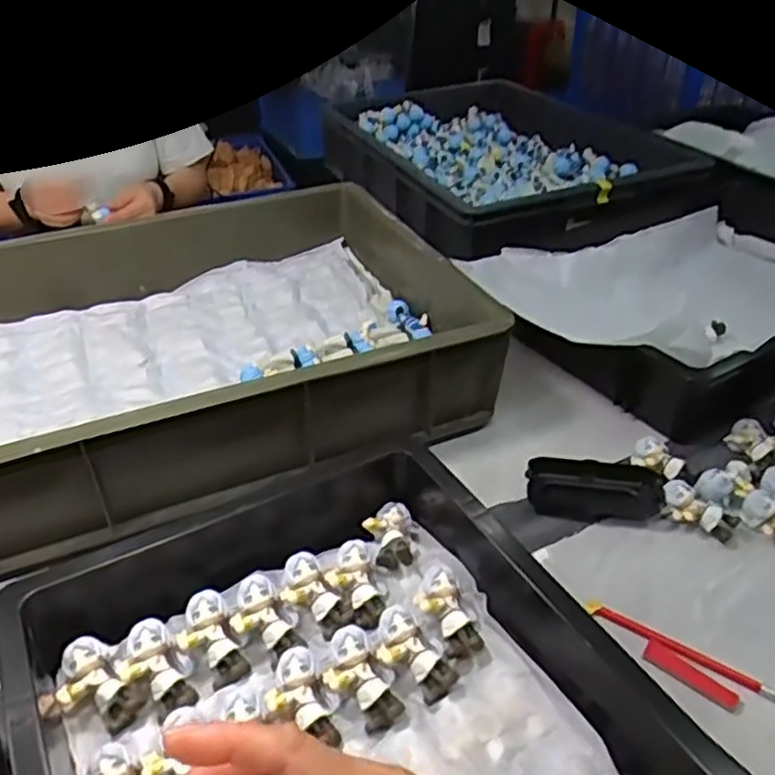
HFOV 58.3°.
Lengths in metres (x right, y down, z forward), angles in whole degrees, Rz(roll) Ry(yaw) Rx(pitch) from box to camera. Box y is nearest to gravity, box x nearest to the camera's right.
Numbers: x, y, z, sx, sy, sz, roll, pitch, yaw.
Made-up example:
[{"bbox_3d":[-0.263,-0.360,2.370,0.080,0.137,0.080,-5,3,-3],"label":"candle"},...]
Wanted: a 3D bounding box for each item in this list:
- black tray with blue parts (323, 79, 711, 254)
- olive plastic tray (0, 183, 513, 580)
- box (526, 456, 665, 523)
[{"bbox_3d":[0.151,-0.358,1.063,0.346,0.124,0.546,-15,38,-19],"label":"black tray with blue parts"},{"bbox_3d":[-0.227,-0.054,0.700,0.568,0.114,0.405,-14,38,-17],"label":"olive plastic tray"},{"bbox_3d":[0.176,0.086,0.600,0.108,0.028,0.048,4,36,7],"label":"box"}]

